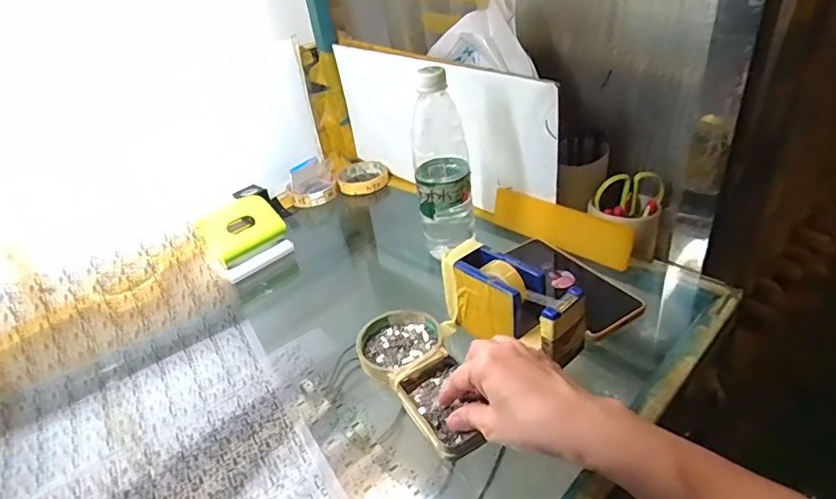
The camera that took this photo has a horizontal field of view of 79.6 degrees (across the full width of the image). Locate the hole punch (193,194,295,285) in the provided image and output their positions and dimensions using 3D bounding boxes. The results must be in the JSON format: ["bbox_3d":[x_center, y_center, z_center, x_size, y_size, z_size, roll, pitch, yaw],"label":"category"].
[{"bbox_3d":[-0.232,-0.019,0.671,0.059,0.073,0.098,19,42,36],"label":"hole punch"}]

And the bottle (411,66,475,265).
[{"bbox_3d":[0.027,-0.103,0.585,0.066,0.203,0.068,-10,33,0],"label":"bottle"}]

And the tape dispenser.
[{"bbox_3d":[0.086,0.051,0.472,0.139,0.075,0.051,21,44,38],"label":"tape dispenser"}]

